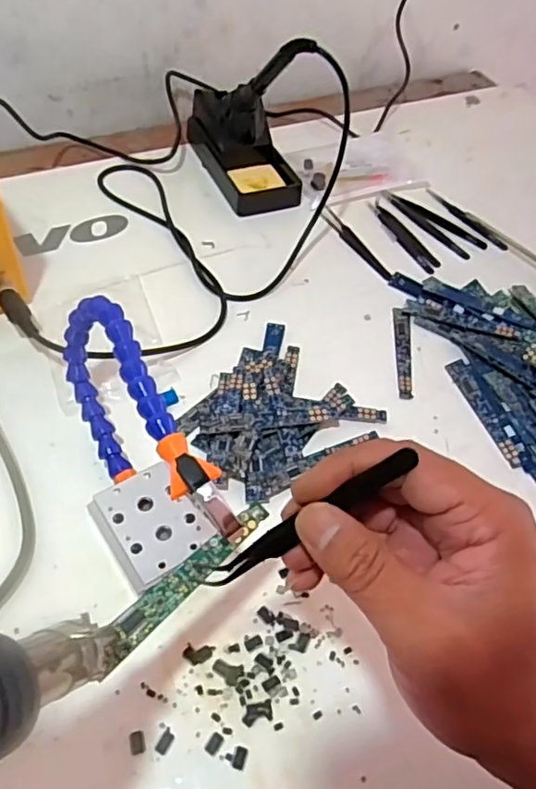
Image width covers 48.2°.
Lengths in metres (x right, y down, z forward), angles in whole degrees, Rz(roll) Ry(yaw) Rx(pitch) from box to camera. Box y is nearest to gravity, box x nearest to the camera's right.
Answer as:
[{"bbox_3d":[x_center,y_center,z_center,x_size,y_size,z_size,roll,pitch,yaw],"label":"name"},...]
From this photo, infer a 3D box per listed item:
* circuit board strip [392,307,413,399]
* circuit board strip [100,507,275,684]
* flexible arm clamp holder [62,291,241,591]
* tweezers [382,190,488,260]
[{"bbox_3d":[0.113,-0.037,0.501,0.013,0.004,0.099,8,52,0],"label":"circuit board strip"},{"bbox_3d":[-0.036,0.081,0.267,0.015,0.004,0.094,40,59,22],"label":"circuit board strip"},{"bbox_3d":[-0.082,0.034,0.350,0.052,0.112,0.190,-21,58,-21],"label":"flexible arm clamp holder"},{"bbox_3d":[0.170,-0.179,0.616,0.036,0.006,0.117,-27,60,-24],"label":"tweezers"}]

